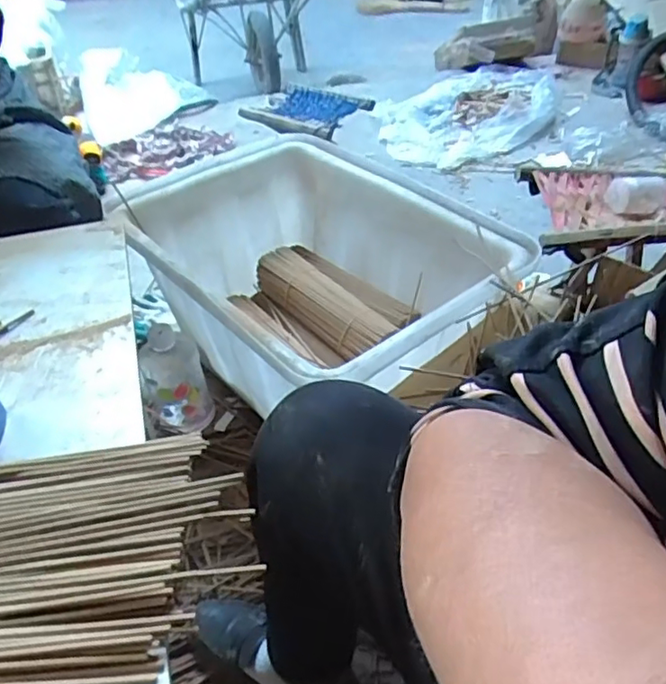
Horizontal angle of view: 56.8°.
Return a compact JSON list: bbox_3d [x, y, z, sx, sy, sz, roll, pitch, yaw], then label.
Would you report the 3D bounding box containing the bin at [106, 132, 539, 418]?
[{"bbox_3d":[-0.037,-0.099,1.010,0.431,0.247,0.584,-30,49,-28],"label":"bin"}]

